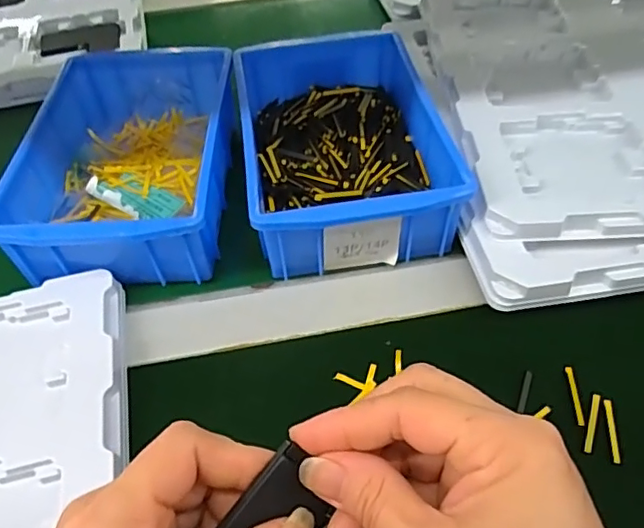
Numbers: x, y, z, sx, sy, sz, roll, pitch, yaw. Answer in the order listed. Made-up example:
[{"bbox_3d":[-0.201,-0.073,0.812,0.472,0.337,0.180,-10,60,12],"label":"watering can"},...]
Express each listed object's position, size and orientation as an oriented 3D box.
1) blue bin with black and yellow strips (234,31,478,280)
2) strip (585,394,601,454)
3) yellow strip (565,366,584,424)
[{"bbox_3d":[0.011,-0.090,0.403,0.132,0.053,0.198,-9,50,-4],"label":"blue bin with black and yellow strips"},{"bbox_3d":[0.142,0.083,0.290,0.004,0.004,0.034,18,54,18],"label":"strip"},{"bbox_3d":[0.137,0.071,0.301,0.004,0.004,0.034,2,50,5],"label":"yellow strip"}]

